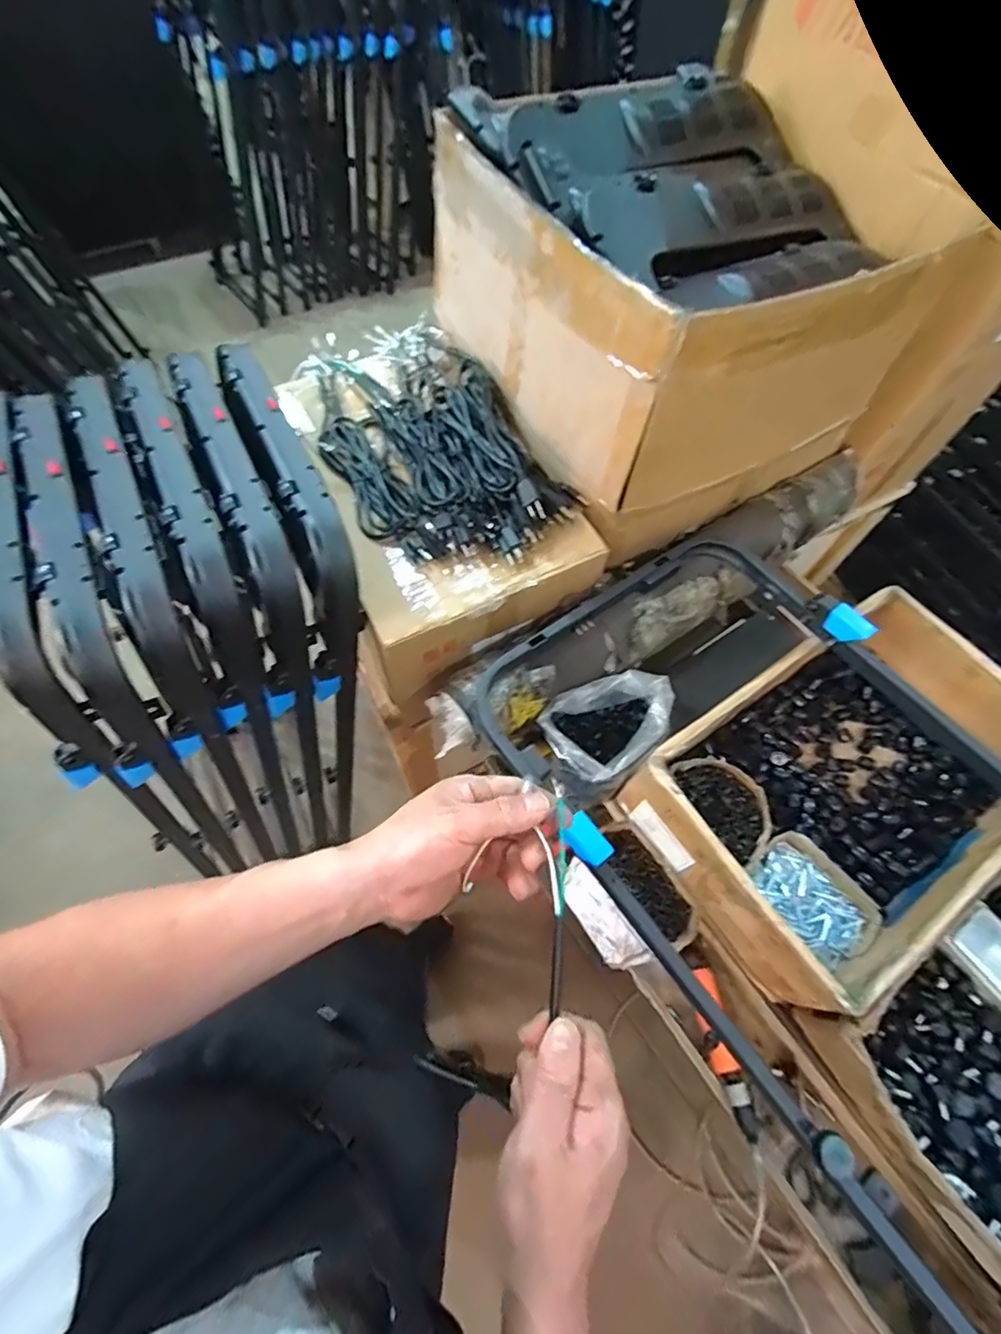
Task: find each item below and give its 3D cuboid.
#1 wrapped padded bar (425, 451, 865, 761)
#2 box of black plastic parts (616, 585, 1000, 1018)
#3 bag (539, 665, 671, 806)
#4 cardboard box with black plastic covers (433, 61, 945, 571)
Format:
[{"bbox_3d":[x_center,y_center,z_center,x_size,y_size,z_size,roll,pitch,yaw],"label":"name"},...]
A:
[{"bbox_3d":[0.285,-0.126,0.847,0.864,0.083,0.123,-30,67,-18],"label":"wrapped padded bar"},{"bbox_3d":[0.498,0.162,0.785,0.551,0.168,0.340,-30,67,-18],"label":"box of black plastic parts"},{"bbox_3d":[0.159,0.104,0.818,0.176,0.153,0.134,-26,66,-16],"label":"bag"},{"bbox_3d":[0.249,-0.539,0.833,0.520,0.373,0.517,-25,65,-16],"label":"cardboard box with black plastic covers"}]

